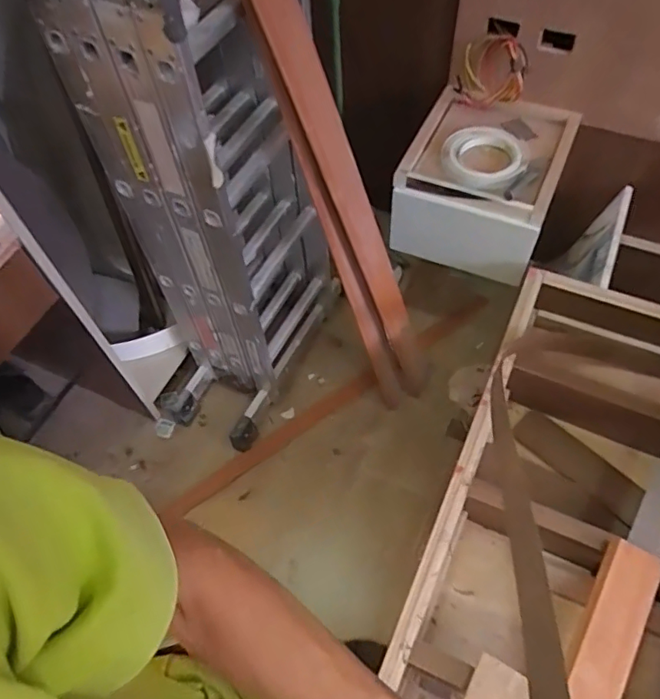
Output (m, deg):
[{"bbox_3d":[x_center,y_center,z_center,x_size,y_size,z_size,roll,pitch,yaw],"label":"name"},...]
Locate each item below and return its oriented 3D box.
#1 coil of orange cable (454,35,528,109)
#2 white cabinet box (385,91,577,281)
[{"bbox_3d":[0.396,-0.682,1.354,0.183,0.160,0.051,14,23,41],"label":"coil of orange cable"},{"bbox_3d":[0.399,-0.424,1.428,0.355,0.260,0.409,21,61,16],"label":"white cabinet box"}]

